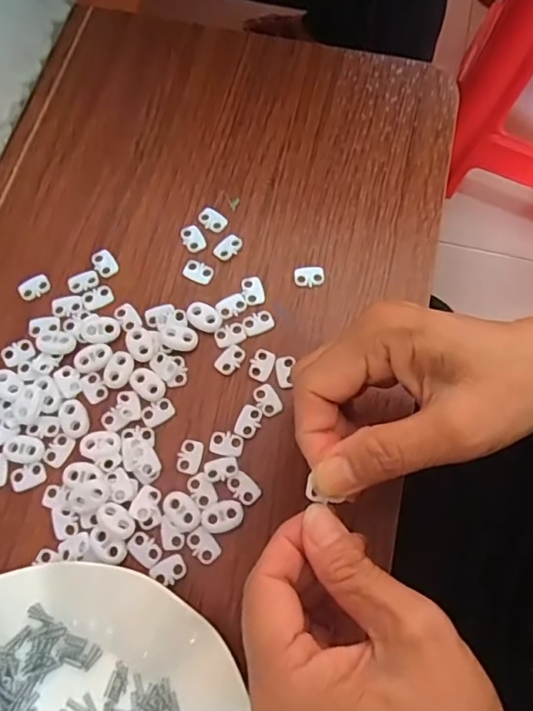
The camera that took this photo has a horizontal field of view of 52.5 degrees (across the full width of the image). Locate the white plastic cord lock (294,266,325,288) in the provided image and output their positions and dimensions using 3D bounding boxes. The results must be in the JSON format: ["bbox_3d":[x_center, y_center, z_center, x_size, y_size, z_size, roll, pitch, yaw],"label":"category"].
[{"bbox_3d":[0.027,-0.050,0.343,0.019,0.005,0.012,0,69,0],"label":"white plastic cord lock"}]

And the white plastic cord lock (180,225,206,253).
[{"bbox_3d":[-0.048,-0.076,0.350,0.013,0.004,0.019,-33,73,-12],"label":"white plastic cord lock"}]

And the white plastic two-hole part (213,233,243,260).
[{"bbox_3d":[-0.025,-0.070,0.348,0.013,0.004,0.019,36,73,13],"label":"white plastic two-hole part"}]

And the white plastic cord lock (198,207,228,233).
[{"bbox_3d":[-0.036,-0.089,0.355,0.021,0.004,0.012,36,73,13],"label":"white plastic cord lock"}]

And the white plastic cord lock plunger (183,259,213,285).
[{"bbox_3d":[-0.043,-0.054,0.343,0.019,0.004,0.013,24,71,9],"label":"white plastic cord lock plunger"}]

